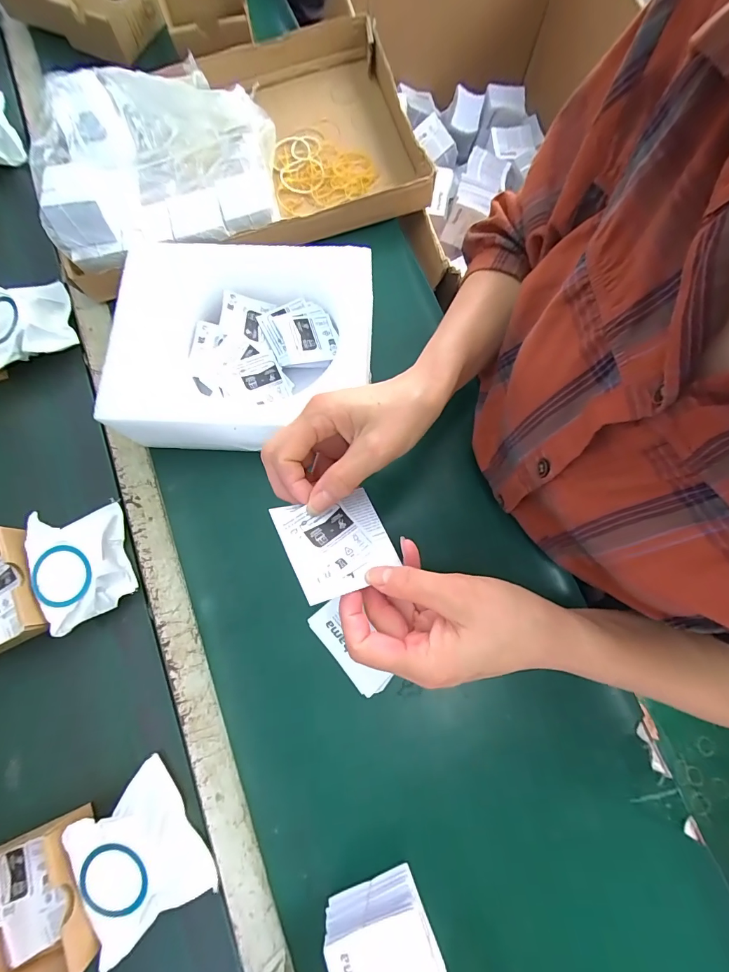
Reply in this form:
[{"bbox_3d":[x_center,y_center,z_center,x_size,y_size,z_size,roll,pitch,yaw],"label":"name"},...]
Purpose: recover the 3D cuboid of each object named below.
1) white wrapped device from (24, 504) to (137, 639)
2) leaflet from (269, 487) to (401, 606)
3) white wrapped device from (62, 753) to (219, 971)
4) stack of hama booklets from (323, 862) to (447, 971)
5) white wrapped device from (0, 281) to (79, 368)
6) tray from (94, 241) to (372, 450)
[{"bbox_3d":[-0.270,0.075,0.376,0.069,0.043,0.107,-18,77,-3],"label":"white wrapped device"},{"bbox_3d":[-0.017,0.037,0.269,0.073,0.005,0.067,-11,61,-32],"label":"leaflet"},{"bbox_3d":[-0.185,0.301,0.324,0.078,0.040,0.108,-27,78,-5],"label":"white wrapped device"},{"bbox_3d":[0.018,0.354,0.293,0.074,0.065,0.072,-21,78,-3],"label":"stack of hama booklets"},{"bbox_3d":[-0.377,-0.185,0.438,0.082,0.040,0.105,-22,78,-4],"label":"white wrapped device"},{"bbox_3d":[-0.119,-0.131,0.395,0.244,0.082,0.183,1,77,2],"label":"tray"}]

